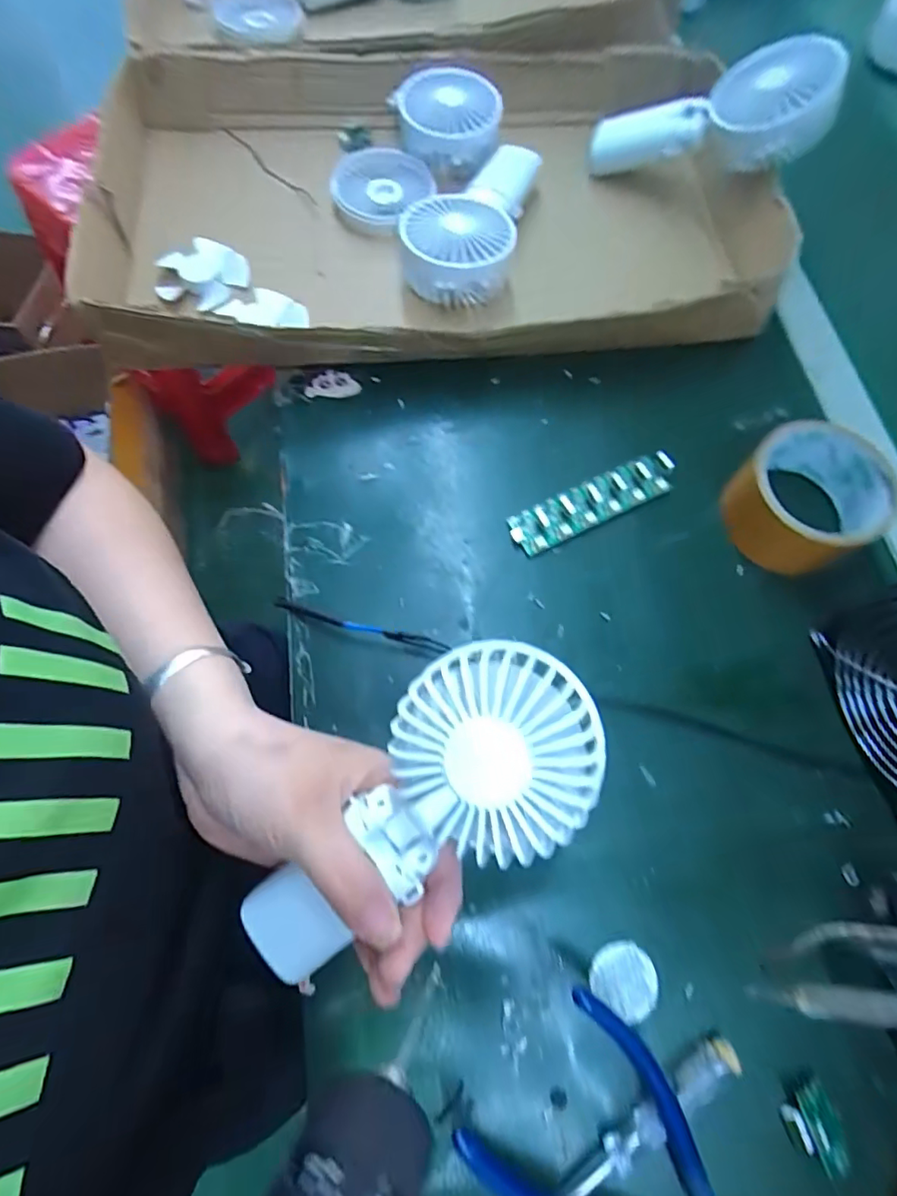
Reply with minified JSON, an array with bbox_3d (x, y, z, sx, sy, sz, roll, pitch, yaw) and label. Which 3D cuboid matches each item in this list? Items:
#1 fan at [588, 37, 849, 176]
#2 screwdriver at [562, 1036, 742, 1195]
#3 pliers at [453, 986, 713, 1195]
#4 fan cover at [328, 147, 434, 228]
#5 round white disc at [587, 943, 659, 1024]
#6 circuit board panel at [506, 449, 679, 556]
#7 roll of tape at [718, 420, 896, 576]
[{"bbox_3d":[0.215,-0.397,0.450,0.190,0.057,0.074,11,67,28],"label":"fan"},{"bbox_3d":[0.078,0.254,0.249,0.138,0.013,0.019,-28,72,-11],"label":"screwdriver"},{"bbox_3d":[0.081,0.265,0.242,0.123,0.017,0.091,43,74,14],"label":"pliers"},{"bbox_3d":[-0.062,-0.365,0.481,0.091,0.022,0.091,9,69,3],"label":"fan cover"},{"bbox_3d":[0.091,0.195,0.275,0.035,0.004,0.031,35,73,12],"label":"round white disc"},{"bbox_3d":[0.100,-0.065,0.370,0.118,0.010,0.031,-24,79,-5],"label":"circuit board panel"},{"bbox_3d":[0.235,-0.065,0.355,0.085,0.052,0.086,0,69,-1],"label":"roll of tape"}]

